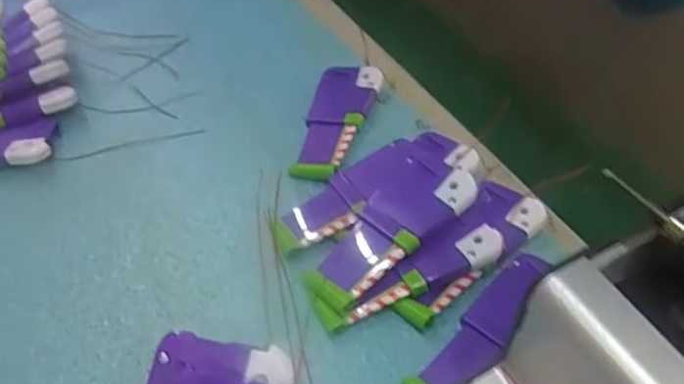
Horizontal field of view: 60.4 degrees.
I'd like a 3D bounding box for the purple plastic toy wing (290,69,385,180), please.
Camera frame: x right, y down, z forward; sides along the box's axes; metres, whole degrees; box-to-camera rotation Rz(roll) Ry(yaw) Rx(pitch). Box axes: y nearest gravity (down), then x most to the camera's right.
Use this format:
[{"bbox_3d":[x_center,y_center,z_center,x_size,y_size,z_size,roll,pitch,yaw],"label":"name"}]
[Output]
[{"bbox_3d":[-0.004,-0.059,0.469,0.049,0.011,0.121,9,50,11],"label":"purple plastic toy wing"}]

